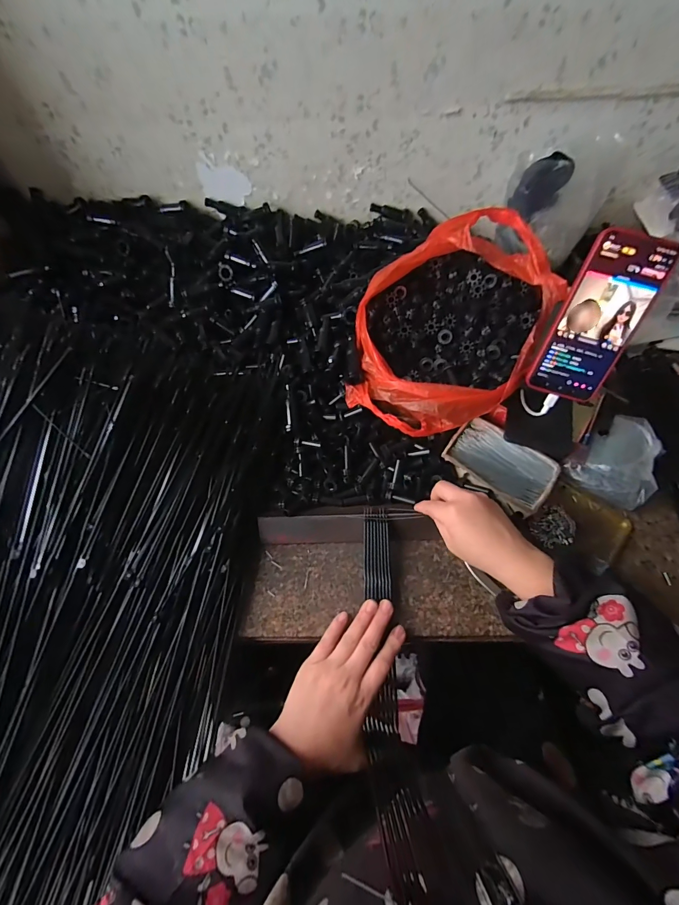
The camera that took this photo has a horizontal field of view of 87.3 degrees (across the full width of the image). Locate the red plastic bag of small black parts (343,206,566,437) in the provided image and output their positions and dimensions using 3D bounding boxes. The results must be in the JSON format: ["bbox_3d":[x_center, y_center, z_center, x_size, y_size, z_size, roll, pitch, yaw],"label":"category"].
[{"bbox_3d":[0.130,-0.154,0.438,0.221,0.132,0.240,6,61,4],"label":"red plastic bag of small black parts"}]

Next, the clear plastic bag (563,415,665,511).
[{"bbox_3d":[0.360,0.011,0.449,0.119,0.035,0.088,-34,66,-17],"label":"clear plastic bag"}]

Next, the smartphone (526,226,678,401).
[{"bbox_3d":[0.272,-0.137,0.375,0.079,0.161,0.007,19,31,7],"label":"smartphone"}]

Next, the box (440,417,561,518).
[{"bbox_3d":[0.203,0.015,0.455,0.124,0.026,0.089,37,68,19],"label":"box"}]

